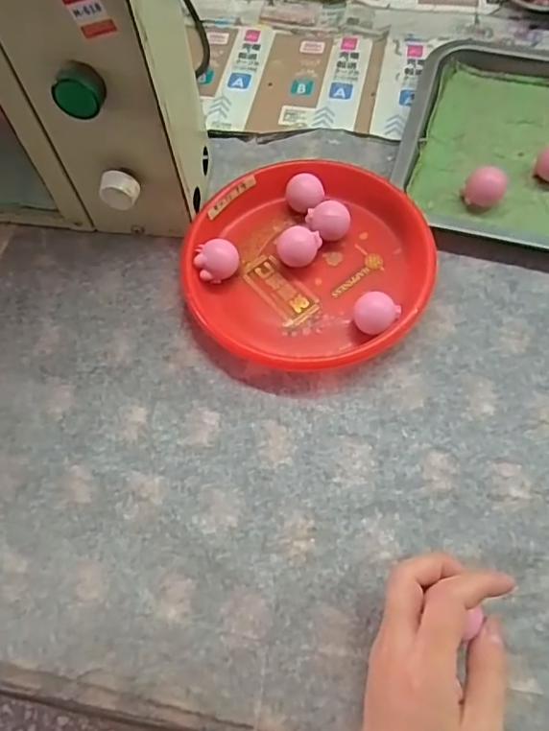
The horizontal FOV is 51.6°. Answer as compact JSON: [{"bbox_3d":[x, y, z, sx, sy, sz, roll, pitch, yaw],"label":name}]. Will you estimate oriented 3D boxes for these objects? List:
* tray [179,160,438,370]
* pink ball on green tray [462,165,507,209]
[{"bbox_3d":[0.024,-0.074,0.416,0.173,0.029,0.164,-1,64,3],"label":"tray"},{"bbox_3d":[0.160,-0.135,0.434,0.029,0.025,0.023,25,68,15],"label":"pink ball on green tray"}]

